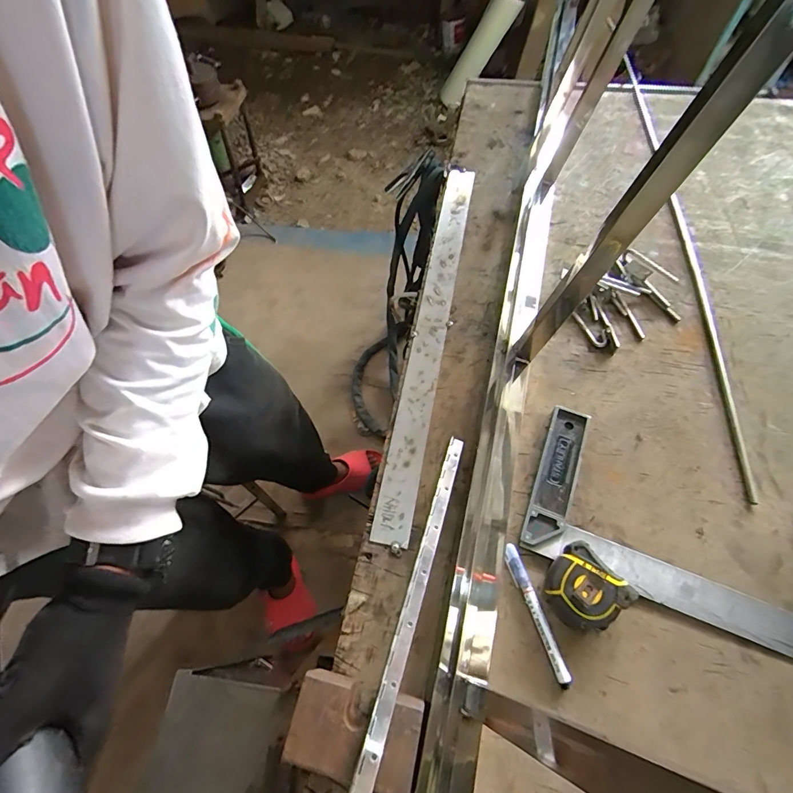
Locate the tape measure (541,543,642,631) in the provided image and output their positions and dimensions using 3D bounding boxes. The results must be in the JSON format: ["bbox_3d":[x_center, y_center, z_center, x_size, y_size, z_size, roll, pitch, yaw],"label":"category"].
[{"bbox_3d":[0.192,0.198,0.439,0.068,0.038,0.075,-35,66,-18],"label":"tape measure"}]

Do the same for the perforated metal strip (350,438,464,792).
[{"bbox_3d":[0.018,0.194,0.414,0.017,0.011,0.387,16,48,9],"label":"perforated metal strip"}]

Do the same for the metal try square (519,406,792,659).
[{"bbox_3d":[0.331,0.149,0.482,0.342,0.010,0.186,20,62,12],"label":"metal try square"}]

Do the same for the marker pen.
[{"bbox_3d":[0.144,0.224,0.442,0.014,0.012,0.135,-15,61,-8],"label":"marker pen"}]

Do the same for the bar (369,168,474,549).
[{"bbox_3d":[0.057,-0.131,0.645,0.050,0.008,0.674,10,60,6],"label":"bar"}]

